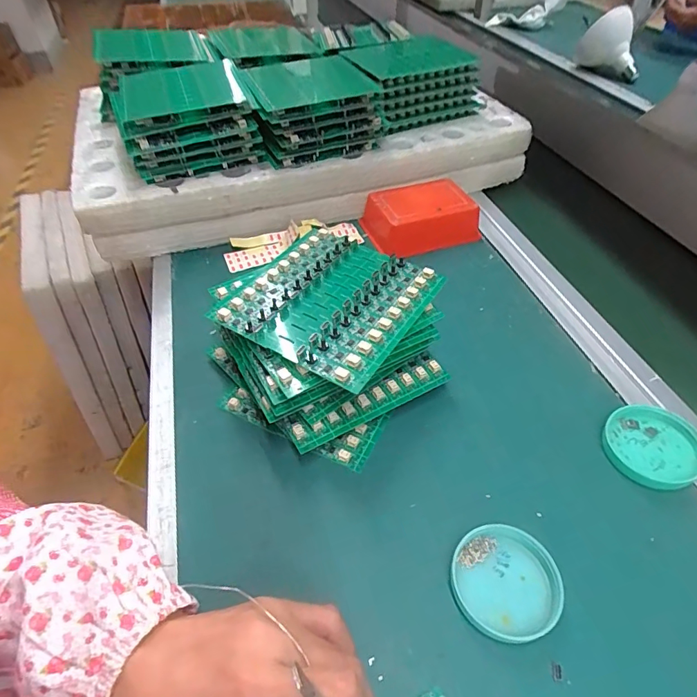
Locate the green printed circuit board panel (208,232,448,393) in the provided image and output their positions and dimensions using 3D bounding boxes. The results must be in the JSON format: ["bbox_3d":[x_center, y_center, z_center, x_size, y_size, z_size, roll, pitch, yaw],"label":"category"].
[{"bbox_3d":[-0.013,-0.042,0.349,0.133,0.010,0.137,24,53,22],"label":"green printed circuit board panel"}]

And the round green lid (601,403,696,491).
[{"bbox_3d":[0.232,0.073,0.341,0.064,0.013,0.068,-1,47,1],"label":"round green lid"}]

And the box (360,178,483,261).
[{"bbox_3d":[0.086,-0.162,0.540,0.124,0.045,0.090,-15,49,-12],"label":"box"}]

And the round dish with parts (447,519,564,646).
[{"bbox_3d":[0.097,0.145,0.278,0.061,0.017,0.062,-1,47,1],"label":"round dish with parts"}]

